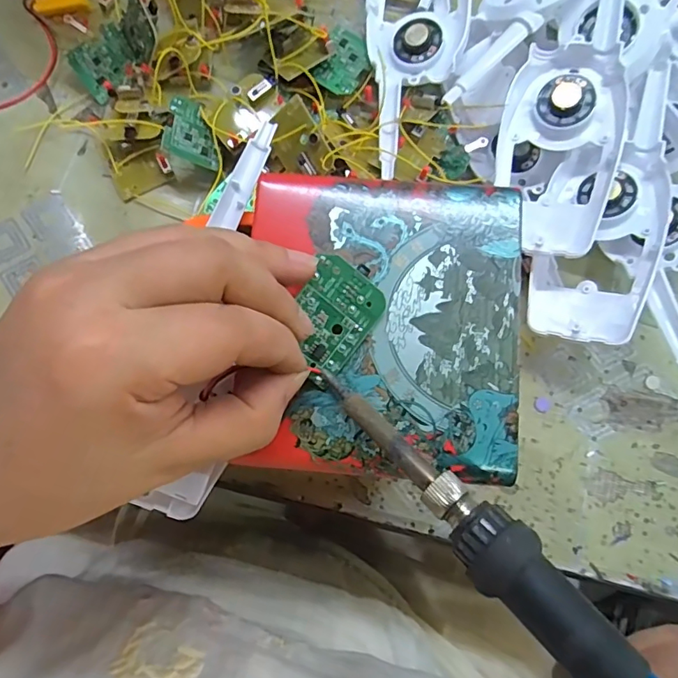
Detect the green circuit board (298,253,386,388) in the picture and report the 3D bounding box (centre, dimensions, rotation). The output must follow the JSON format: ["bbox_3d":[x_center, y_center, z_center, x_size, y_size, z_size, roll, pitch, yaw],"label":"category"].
[{"bbox_3d":[-0.003,-0.008,0.187,0.029,0.004,0.044,37,85,-14],"label":"green circuit board"}]

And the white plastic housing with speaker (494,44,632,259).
[{"bbox_3d":[0.115,-0.097,0.259,0.057,0.020,0.109,10,80,2],"label":"white plastic housing with speaker"}]

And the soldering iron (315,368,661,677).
[{"bbox_3d":[0.062,0.078,0.132,0.019,0.014,0.208,-42,62,-7],"label":"soldering iron"}]

